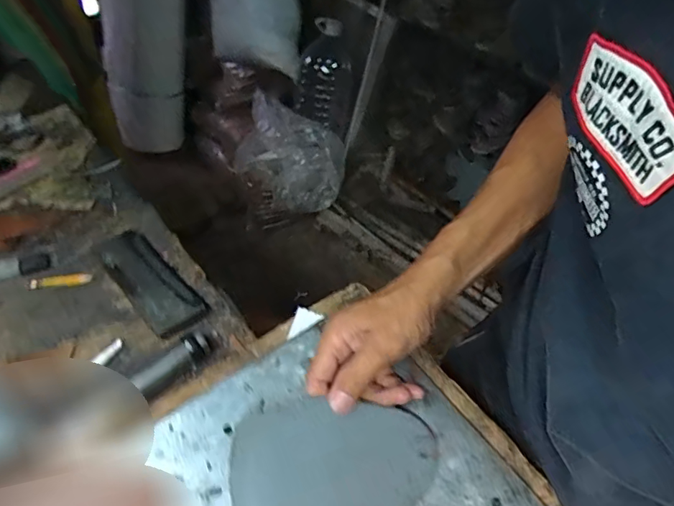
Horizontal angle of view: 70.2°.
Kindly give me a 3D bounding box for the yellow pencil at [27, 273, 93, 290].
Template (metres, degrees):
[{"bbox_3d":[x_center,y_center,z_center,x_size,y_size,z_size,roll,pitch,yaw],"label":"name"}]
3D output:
[{"bbox_3d":[-0.288,0.029,0.499,0.062,0.007,0.012,-4,45,-13],"label":"yellow pencil"}]

